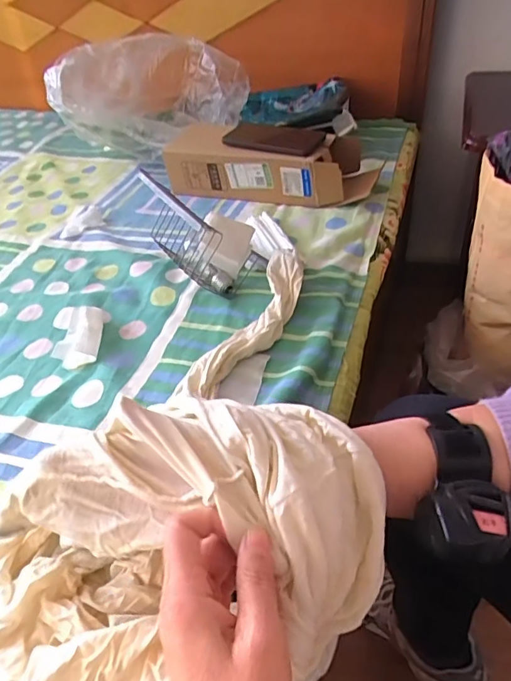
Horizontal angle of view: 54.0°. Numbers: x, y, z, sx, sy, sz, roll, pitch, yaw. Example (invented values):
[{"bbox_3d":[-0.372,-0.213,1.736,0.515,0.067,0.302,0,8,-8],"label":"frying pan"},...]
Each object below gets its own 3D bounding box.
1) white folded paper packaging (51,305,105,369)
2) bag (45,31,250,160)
[{"bbox_3d":[-0.213,-0.006,0.606,0.054,0.028,0.081,-11,41,-4],"label":"white folded paper packaging"},{"bbox_3d":[-0.199,-0.459,0.934,0.319,0.150,0.191,10,44,18],"label":"bag"}]

